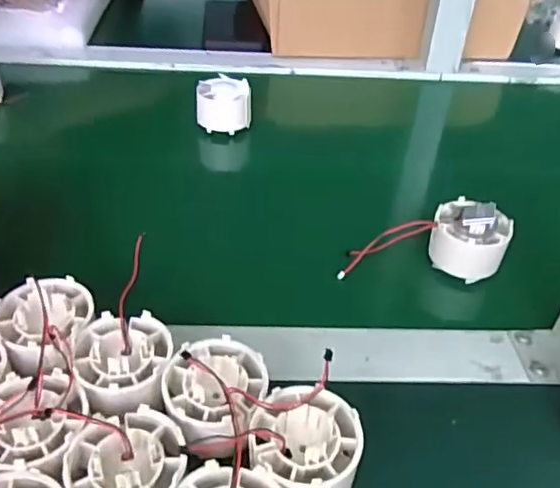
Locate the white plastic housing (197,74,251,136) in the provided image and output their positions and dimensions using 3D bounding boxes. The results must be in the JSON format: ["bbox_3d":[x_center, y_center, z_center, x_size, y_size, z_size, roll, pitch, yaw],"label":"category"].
[{"bbox_3d":[-0.053,-0.134,0.556,0.050,0.040,0.038,0,40,-4],"label":"white plastic housing"}]

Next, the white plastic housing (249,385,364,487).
[{"bbox_3d":[0.012,0.098,0.275,0.050,0.034,0.051,2,40,-1],"label":"white plastic housing"}]

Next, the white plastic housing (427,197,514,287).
[{"bbox_3d":[0.133,-0.005,0.410,0.053,0.043,0.046,20,43,20],"label":"white plastic housing"}]

